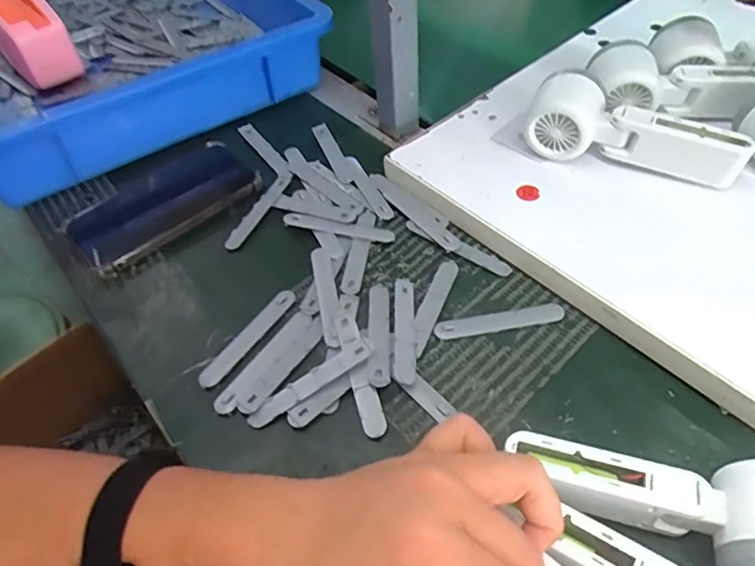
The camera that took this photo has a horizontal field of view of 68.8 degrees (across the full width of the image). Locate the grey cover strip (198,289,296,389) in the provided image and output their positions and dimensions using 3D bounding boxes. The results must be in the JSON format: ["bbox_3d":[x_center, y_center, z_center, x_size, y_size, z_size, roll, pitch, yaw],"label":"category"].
[{"bbox_3d":[-0.096,0.039,0.413,0.016,0.005,0.097,29,61,21],"label":"grey cover strip"}]

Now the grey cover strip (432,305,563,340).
[{"bbox_3d":[0.089,0.028,0.403,0.094,0.005,0.015,-9,51,-2],"label":"grey cover strip"}]

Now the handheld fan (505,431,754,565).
[{"bbox_3d":[0.155,0.118,0.295,0.170,0.046,0.058,14,53,14],"label":"handheld fan"}]

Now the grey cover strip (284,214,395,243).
[{"bbox_3d":[-0.034,-0.048,0.478,0.097,0.005,0.017,10,53,13],"label":"grey cover strip"}]

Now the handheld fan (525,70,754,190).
[{"bbox_3d":[0.209,-0.127,0.452,0.167,0.047,0.059,15,54,16],"label":"handheld fan"}]

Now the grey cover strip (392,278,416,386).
[{"bbox_3d":[0.019,0.032,0.400,0.016,0.006,0.099,-1,51,4],"label":"grey cover strip"}]

